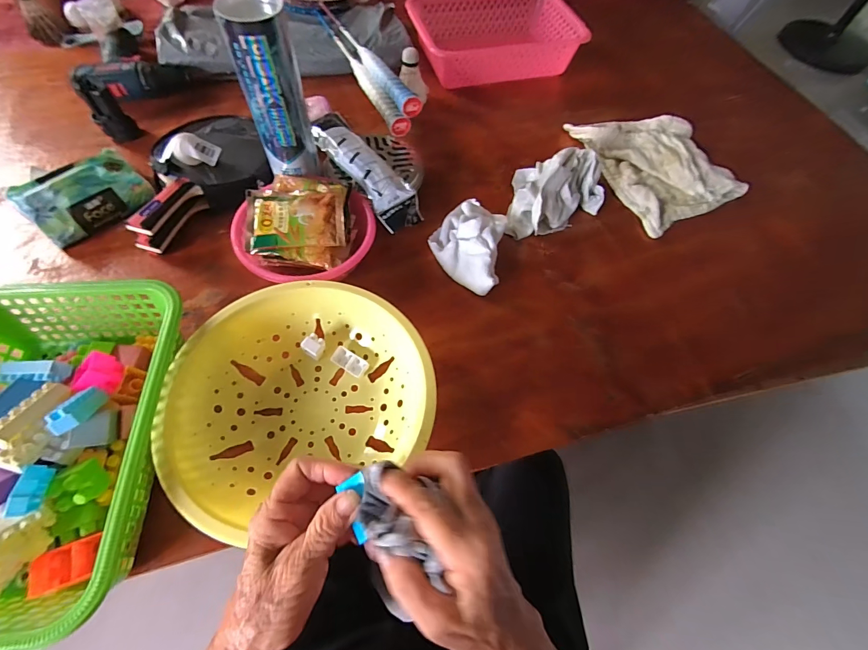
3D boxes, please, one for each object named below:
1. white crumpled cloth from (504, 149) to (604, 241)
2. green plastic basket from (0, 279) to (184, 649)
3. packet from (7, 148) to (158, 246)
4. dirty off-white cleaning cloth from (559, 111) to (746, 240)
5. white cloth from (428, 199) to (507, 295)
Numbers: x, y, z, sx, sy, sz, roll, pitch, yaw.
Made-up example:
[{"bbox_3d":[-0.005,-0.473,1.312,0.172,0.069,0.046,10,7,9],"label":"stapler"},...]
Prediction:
[{"bbox_3d":[0.181,-0.192,0.557,0.129,0.063,0.135,13,61,4],"label":"white crumpled cloth"},{"bbox_3d":[-0.354,0.108,0.351,0.218,0.084,0.293,-3,61,-5],"label":"green plastic basket"},{"bbox_3d":[-0.454,-0.169,0.505,0.076,0.061,0.133,42,67,18],"label":"packet"},{"bbox_3d":[0.359,-0.270,0.626,0.188,0.031,0.233,-21,64,-14],"label":"dirty off-white cleaning cloth"},{"bbox_3d":[0.045,-0.122,0.522,0.097,0.045,0.163,10,61,3],"label":"white cloth"}]

